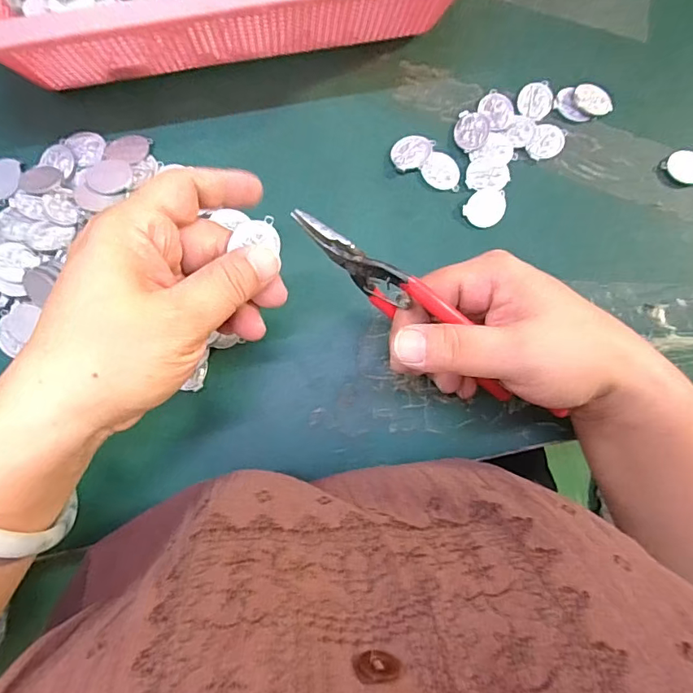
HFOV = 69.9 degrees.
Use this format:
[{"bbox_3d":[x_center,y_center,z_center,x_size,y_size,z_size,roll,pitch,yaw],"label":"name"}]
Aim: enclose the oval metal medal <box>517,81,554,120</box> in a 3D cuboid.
[{"bbox_3d":[0.119,-0.155,0.309,0.021,0.004,0.027,28,82,1],"label":"oval metal medal"}]

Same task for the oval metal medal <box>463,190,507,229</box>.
[{"bbox_3d":[0.084,-0.083,0.298,0.026,0.004,0.022,-5,83,-4],"label":"oval metal medal"}]

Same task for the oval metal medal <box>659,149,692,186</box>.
[{"bbox_3d":[0.212,-0.111,0.308,0.026,0.004,0.023,44,89,3],"label":"oval metal medal"}]

